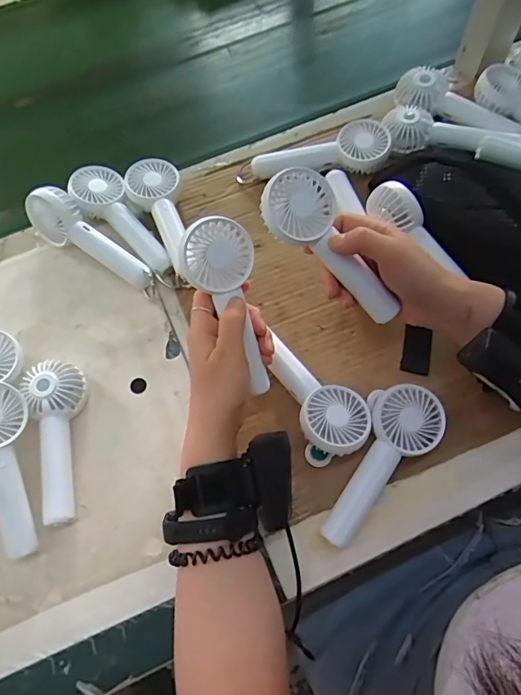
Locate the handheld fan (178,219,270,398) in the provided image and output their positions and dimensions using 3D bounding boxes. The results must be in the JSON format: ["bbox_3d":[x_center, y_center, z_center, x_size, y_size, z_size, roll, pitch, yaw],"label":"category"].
[{"bbox_3d":[-0.022,-0.033,0.378,0.057,0.035,0.141,-20,101,-6],"label":"handheld fan"}]

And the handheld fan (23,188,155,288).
[{"bbox_3d":[-0.173,-0.110,0.479,0.148,0.053,0.039,35,72,2],"label":"handheld fan"}]

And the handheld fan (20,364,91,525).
[{"bbox_3d":[-0.183,0.080,0.409,0.047,0.031,0.139,-3,67,1],"label":"handheld fan"}]

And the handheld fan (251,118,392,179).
[{"bbox_3d":[0.065,-0.213,0.514,0.145,0.042,0.050,-2,67,1],"label":"handheld fan"}]

